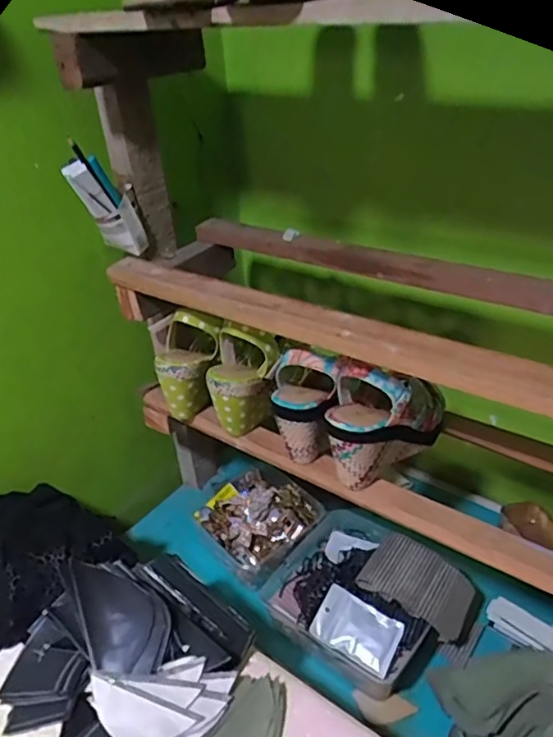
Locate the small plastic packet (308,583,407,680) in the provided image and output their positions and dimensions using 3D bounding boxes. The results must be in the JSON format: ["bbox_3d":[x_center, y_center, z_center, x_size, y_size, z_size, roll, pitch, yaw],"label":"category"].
[{"bbox_3d":[0.096,0.309,0.667,0.099,0.009,0.064,26,56,20],"label":"small plastic packet"}]

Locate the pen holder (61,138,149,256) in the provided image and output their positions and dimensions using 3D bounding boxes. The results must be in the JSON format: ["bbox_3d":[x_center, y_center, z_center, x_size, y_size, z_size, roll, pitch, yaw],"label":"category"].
[{"bbox_3d":[-0.207,-0.208,0.680,0.042,0.152,0.058,19,66,31],"label":"pen holder"}]

